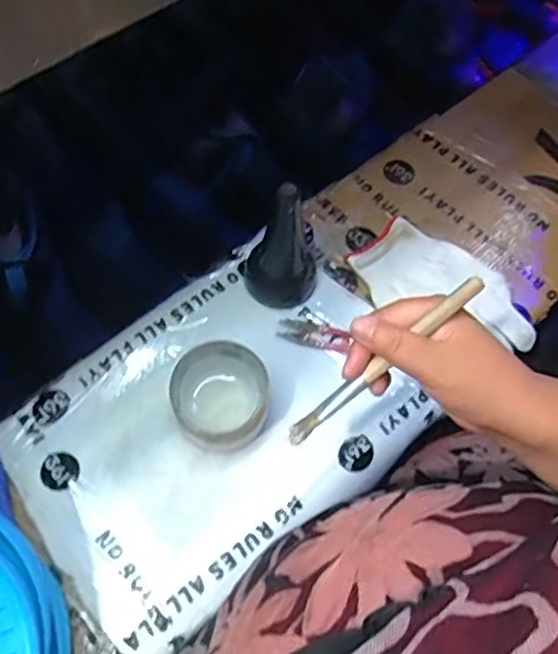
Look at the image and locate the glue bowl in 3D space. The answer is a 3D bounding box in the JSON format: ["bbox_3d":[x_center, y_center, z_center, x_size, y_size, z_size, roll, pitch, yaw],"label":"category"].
[{"bbox_3d":[-0.050,0.060,0.537,0.081,0.055,0.084,1,64,-2],"label":"glue bowl"}]

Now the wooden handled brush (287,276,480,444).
[{"bbox_3d":[0.064,0.023,0.393,0.155,0.010,0.013,-43,68,13],"label":"wooden handled brush"}]

